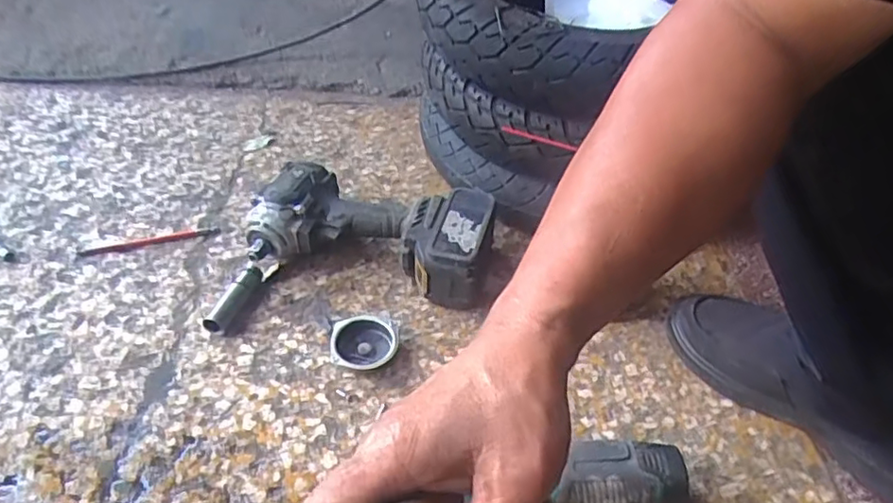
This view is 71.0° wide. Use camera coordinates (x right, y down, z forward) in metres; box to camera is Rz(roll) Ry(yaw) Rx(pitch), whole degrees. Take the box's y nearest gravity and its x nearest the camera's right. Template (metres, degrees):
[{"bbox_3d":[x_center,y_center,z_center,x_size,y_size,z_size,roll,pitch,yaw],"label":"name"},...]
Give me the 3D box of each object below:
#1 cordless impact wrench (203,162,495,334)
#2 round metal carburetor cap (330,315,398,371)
[{"bbox_3d":[-0.089,-0.012,0.650,0.282,0.076,0.175,-1,45,-5],"label":"cordless impact wrench"},{"bbox_3d":[-0.078,0.085,0.592,0.061,0.018,0.061,2,45,-2],"label":"round metal carburetor cap"}]

